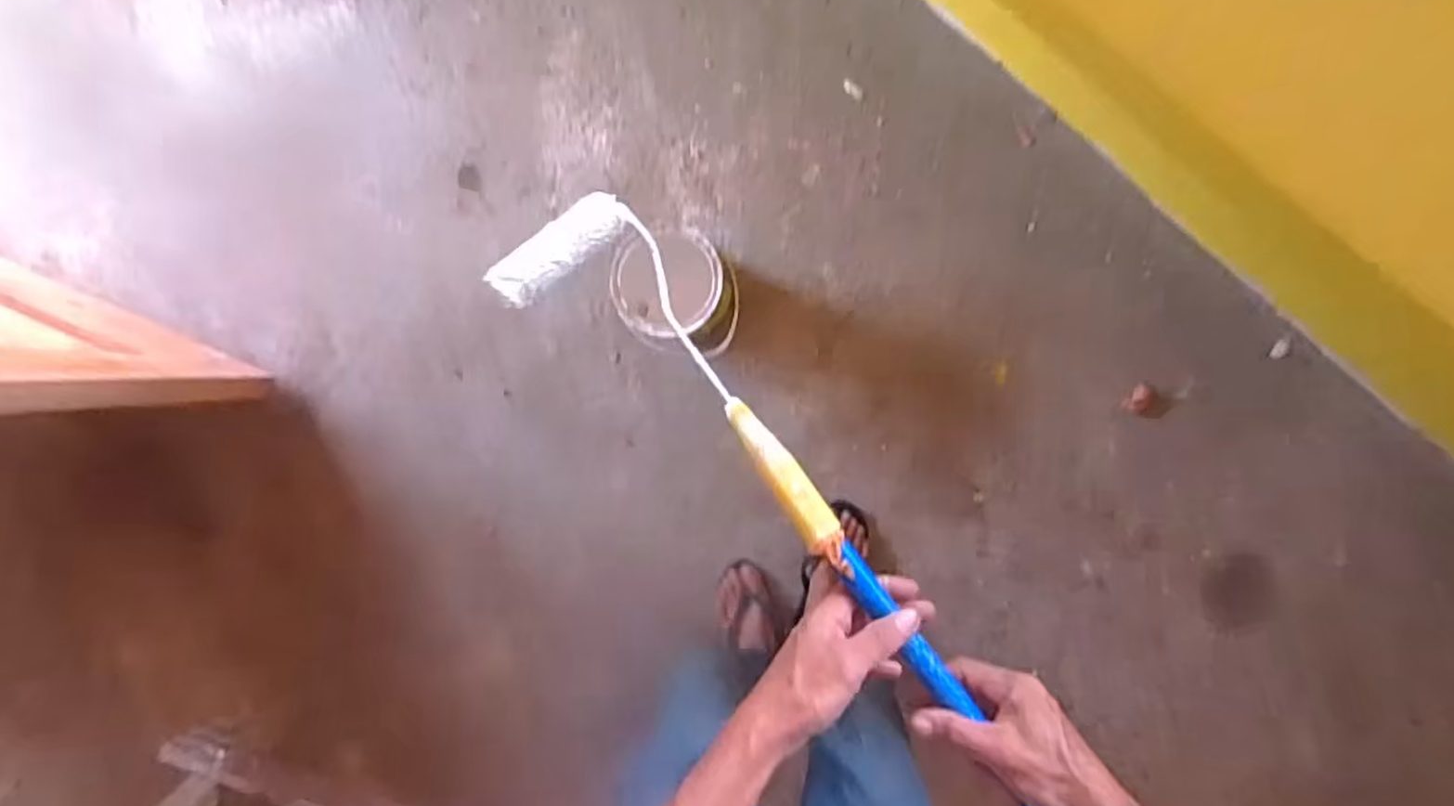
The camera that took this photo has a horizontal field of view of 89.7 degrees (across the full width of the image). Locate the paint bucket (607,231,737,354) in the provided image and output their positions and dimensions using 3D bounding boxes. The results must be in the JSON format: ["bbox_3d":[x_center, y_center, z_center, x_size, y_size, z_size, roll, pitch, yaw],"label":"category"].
[{"bbox_3d":[-0.076,-0.168,1.144,0.184,0.169,0.176,0,93,5],"label":"paint bucket"}]

